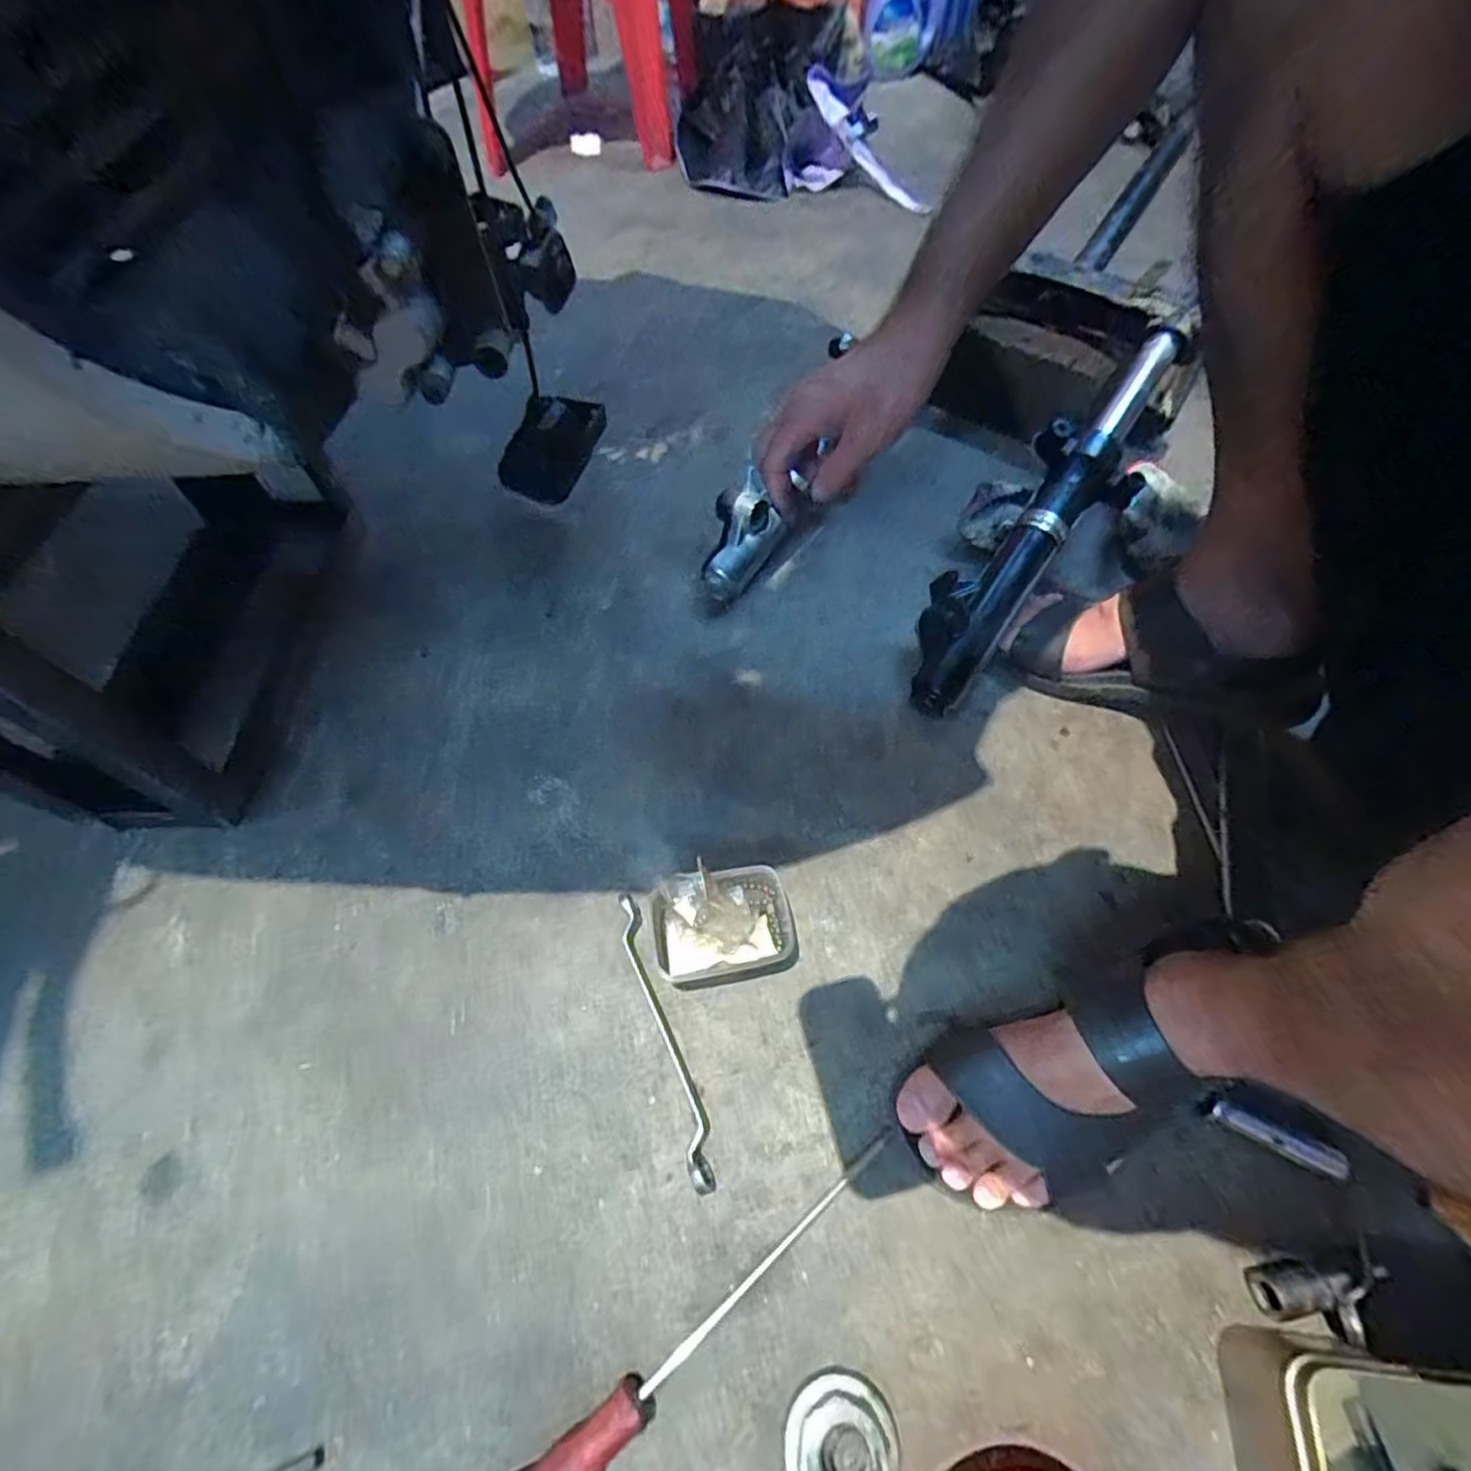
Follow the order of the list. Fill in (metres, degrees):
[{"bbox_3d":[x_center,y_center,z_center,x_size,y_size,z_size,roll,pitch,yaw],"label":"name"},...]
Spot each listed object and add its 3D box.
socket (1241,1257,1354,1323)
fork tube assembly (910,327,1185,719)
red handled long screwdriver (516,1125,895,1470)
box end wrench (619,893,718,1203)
[{"bbox_3d":[0.329,0.322,0.379,0.051,0.020,0.024,-11,60,-6],"label":"socket"},{"bbox_3d":[0.284,-0.209,0.591,0.080,0.049,0.454,33,79,18],"label":"fork tube assembly"},{"bbox_3d":[-0.025,0.331,0.361,0.301,0.035,0.029,-36,66,-19],"label":"red handled long screwdriver"},{"bbox_3d":[-0.049,0.201,0.444,0.019,0.015,0.192,-18,61,-10],"label":"box end wrench"}]

